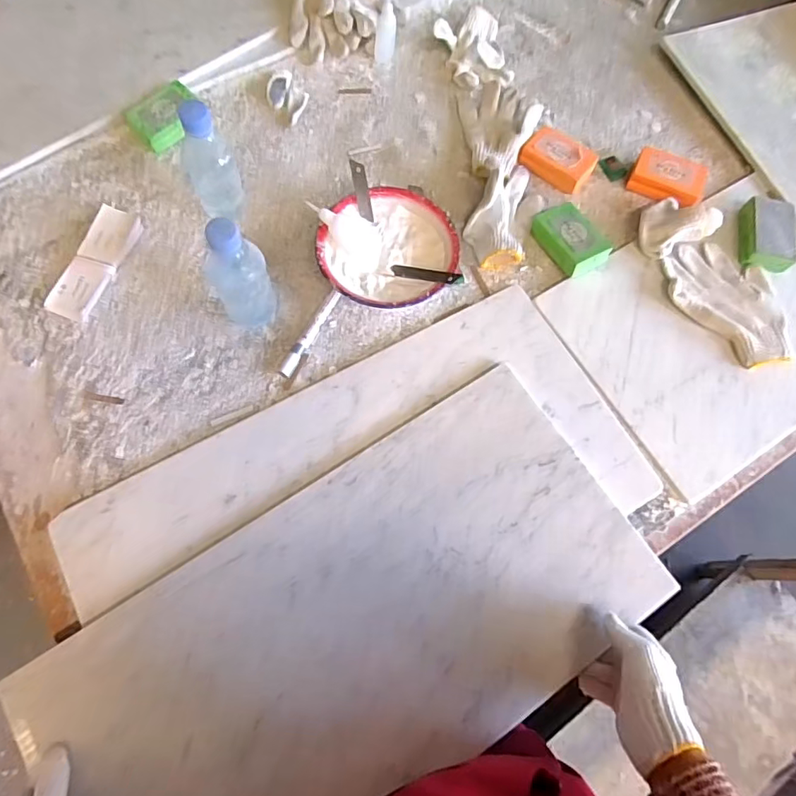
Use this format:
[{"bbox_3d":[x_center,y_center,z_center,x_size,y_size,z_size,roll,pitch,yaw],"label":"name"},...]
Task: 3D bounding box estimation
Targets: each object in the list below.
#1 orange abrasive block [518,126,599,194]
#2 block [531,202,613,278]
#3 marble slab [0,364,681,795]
[{"bbox_3d":[0.223,-0.333,0.724,0.094,0.029,0.058,36,72,10],"label":"orange abrasive block"},{"bbox_3d":[0.225,-0.209,0.677,0.064,0.027,0.099,-27,73,-12],"label":"block"},{"bbox_3d":[-0.040,0.235,0.518,0.594,0.013,0.297,-31,74,-13],"label":"marble slab"}]

